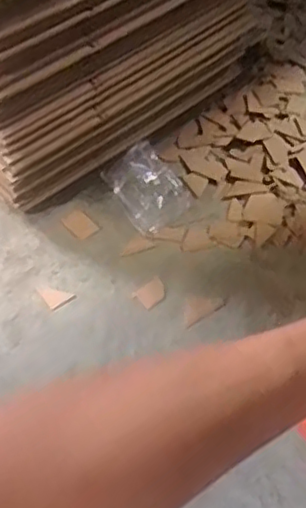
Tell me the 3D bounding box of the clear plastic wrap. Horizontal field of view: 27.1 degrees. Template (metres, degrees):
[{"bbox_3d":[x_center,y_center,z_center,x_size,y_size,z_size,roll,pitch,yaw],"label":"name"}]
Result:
[{"bbox_3d":[-0.010,-0.200,1.894,0.199,0.105,0.247,-33,58,-19],"label":"clear plastic wrap"}]

